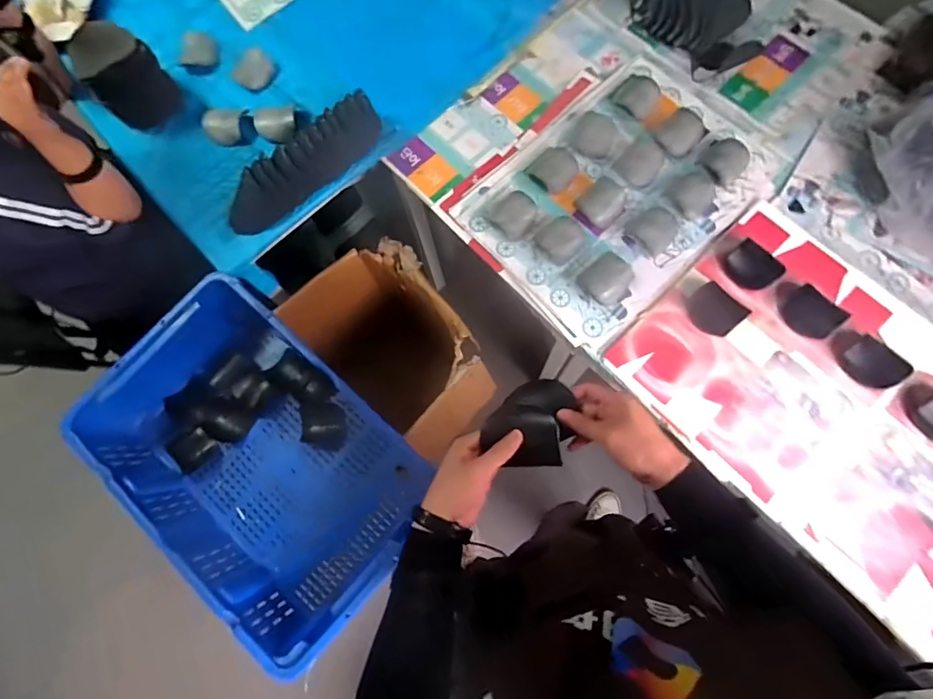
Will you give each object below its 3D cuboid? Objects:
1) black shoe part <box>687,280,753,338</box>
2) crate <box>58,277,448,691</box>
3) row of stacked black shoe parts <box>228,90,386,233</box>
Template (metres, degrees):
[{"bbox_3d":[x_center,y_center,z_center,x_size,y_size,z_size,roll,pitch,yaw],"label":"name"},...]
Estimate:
[{"bbox_3d":[0.460,-0.076,0.864,0.090,0.009,0.092,-39,76,-9],"label":"black shoe part"},{"bbox_3d":[-0.400,0.218,0.939,0.655,0.173,0.420,42,81,12],"label":"crate"},{"bbox_3d":[-0.338,-0.378,0.960,0.369,0.101,0.071,-39,76,-9],"label":"row of stacked black shoe parts"}]

